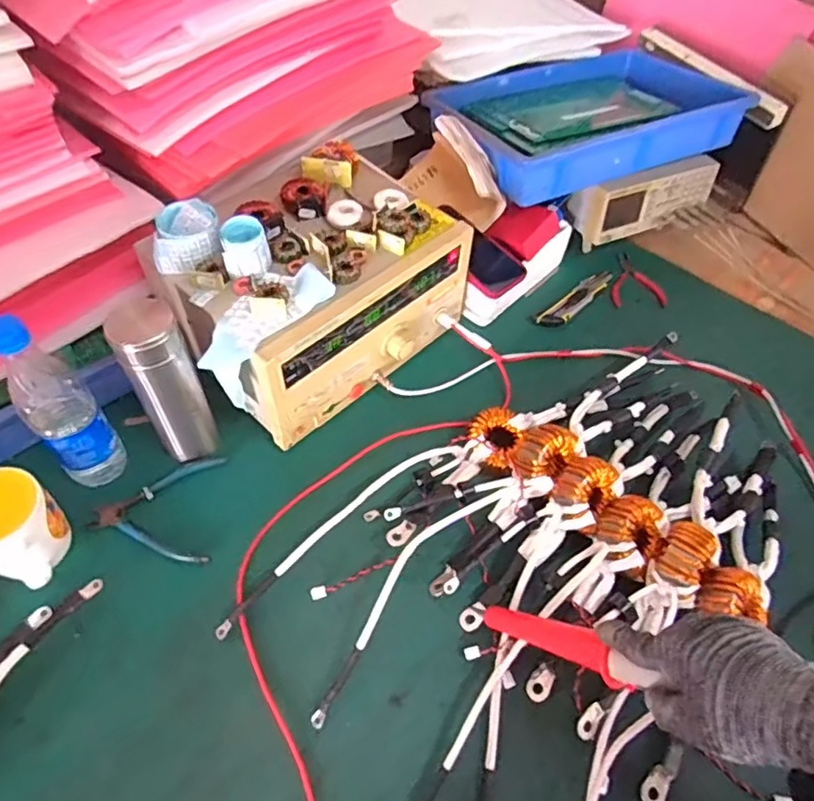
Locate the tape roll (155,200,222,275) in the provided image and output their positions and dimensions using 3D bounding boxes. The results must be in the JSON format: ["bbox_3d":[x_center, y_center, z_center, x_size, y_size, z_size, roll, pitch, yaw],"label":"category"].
[{"bbox_3d":[-0.238,-0.177,0.634,0.070,0.038,0.078,-12,55,-12],"label":"tape roll"}]

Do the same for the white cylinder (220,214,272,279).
[{"bbox_3d":[-0.170,-0.162,0.619,0.049,0.045,0.045,-11,55,-11],"label":"white cylinder"}]

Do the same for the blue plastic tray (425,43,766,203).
[{"bbox_3d":[0.274,-0.451,0.905,0.430,0.071,0.286,-22,57,-18],"label":"blue plastic tray"}]

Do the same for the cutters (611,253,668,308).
[{"bbox_3d":[0.349,-0.193,0.912,0.086,0.022,0.125,0,53,-3],"label":"cutters"}]

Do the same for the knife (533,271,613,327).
[{"bbox_3d":[0.254,-0.153,0.873,0.040,0.024,0.164,38,60,23],"label":"knife"}]

